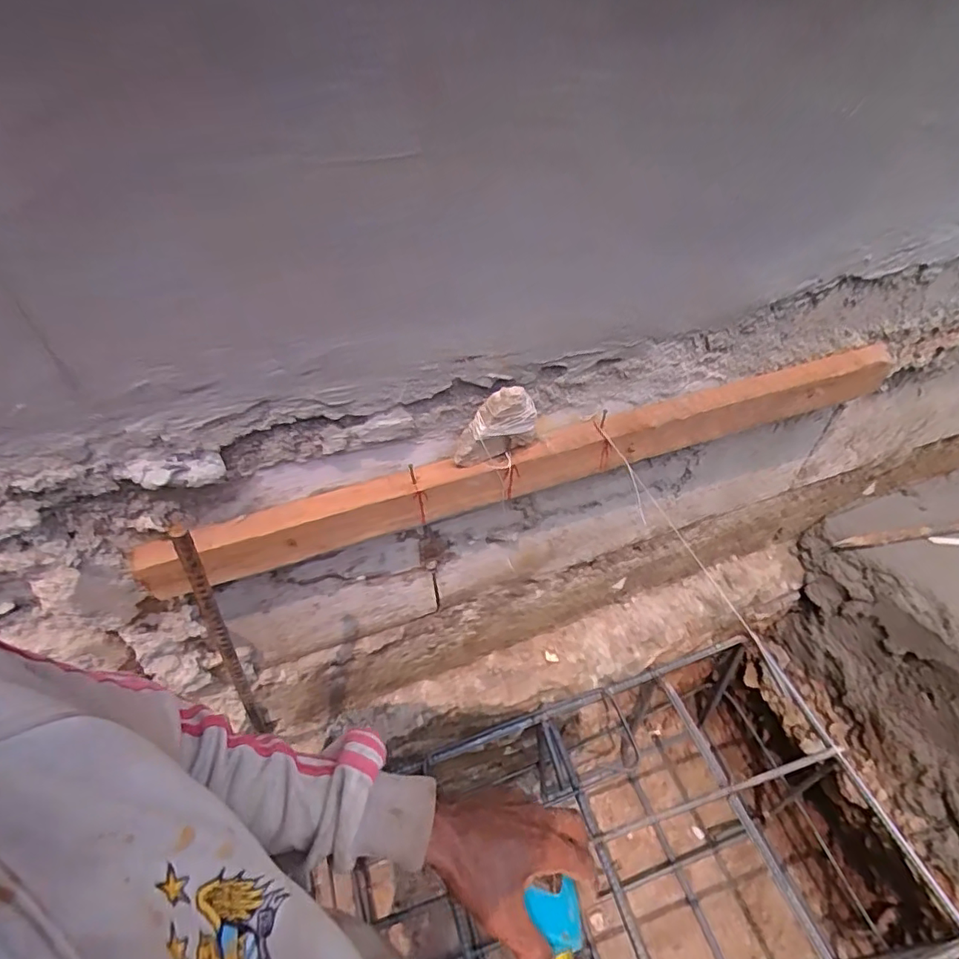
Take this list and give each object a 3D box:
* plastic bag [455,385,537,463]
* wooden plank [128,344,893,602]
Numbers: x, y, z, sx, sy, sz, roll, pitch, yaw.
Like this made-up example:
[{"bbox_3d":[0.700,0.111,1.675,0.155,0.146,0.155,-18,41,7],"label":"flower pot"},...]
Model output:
[{"bbox_3d":[0.015,-0.053,0.526,0.077,0.070,0.020,-7,46,-3],"label":"plastic bag"},{"bbox_3d":[0.085,-0.025,0.592,0.830,0.065,0.034,-16,47,-11],"label":"wooden plank"}]

